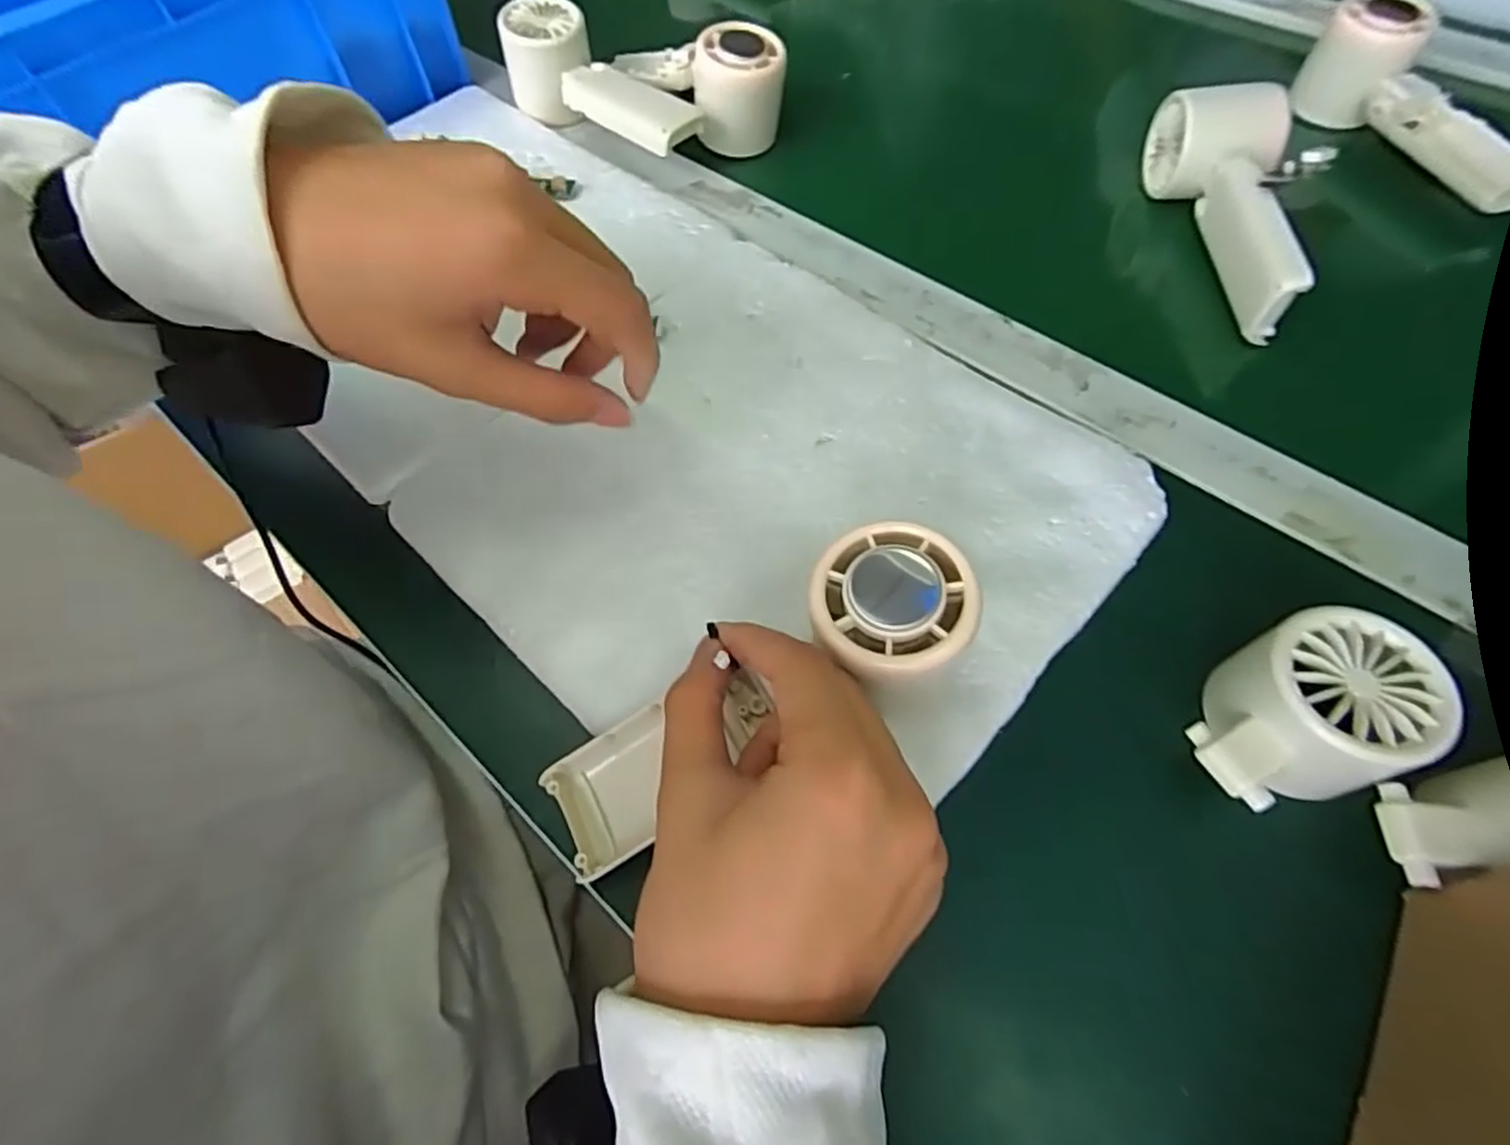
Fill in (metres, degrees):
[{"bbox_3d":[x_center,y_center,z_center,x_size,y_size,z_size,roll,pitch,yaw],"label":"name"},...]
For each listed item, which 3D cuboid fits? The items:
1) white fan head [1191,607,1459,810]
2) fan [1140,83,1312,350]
[{"bbox_3d":[0.187,0.048,0.241,0.070,0.043,0.052,-13,60,-4],"label":"white fan head"},{"bbox_3d":[0.252,-0.198,0.375,0.053,0.052,0.150,6,60,6],"label":"fan"}]

